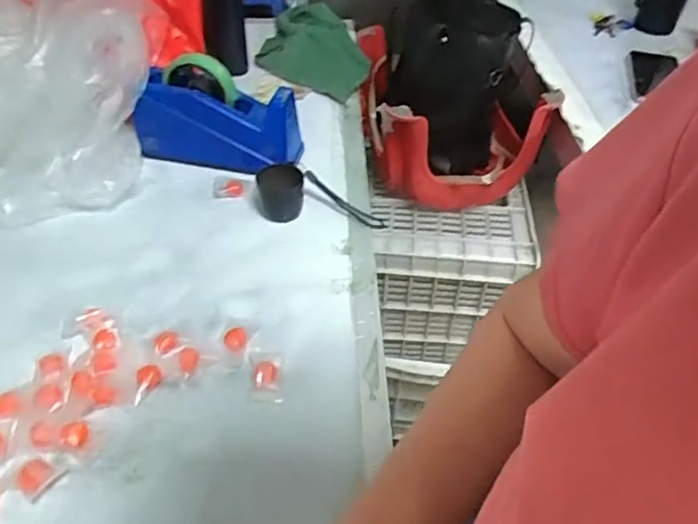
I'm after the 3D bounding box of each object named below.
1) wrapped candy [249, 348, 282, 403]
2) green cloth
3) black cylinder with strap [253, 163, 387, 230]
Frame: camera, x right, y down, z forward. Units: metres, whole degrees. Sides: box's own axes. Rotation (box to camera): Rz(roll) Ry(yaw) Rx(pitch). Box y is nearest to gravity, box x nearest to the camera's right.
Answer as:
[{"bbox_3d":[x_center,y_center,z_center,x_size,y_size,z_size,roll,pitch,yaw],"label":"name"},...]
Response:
[{"bbox_3d":[-0.072,0.095,0.479,0.027,0.011,0.052,-2,44,-6],"label":"wrapped candy"},{"bbox_3d":[-0.055,-0.350,0.972,0.184,0.114,0.172,11,44,8],"label":"green cloth"},{"bbox_3d":[-0.035,-0.067,0.649,0.150,0.057,0.047,13,42,-16],"label":"black cylinder with strap"}]

